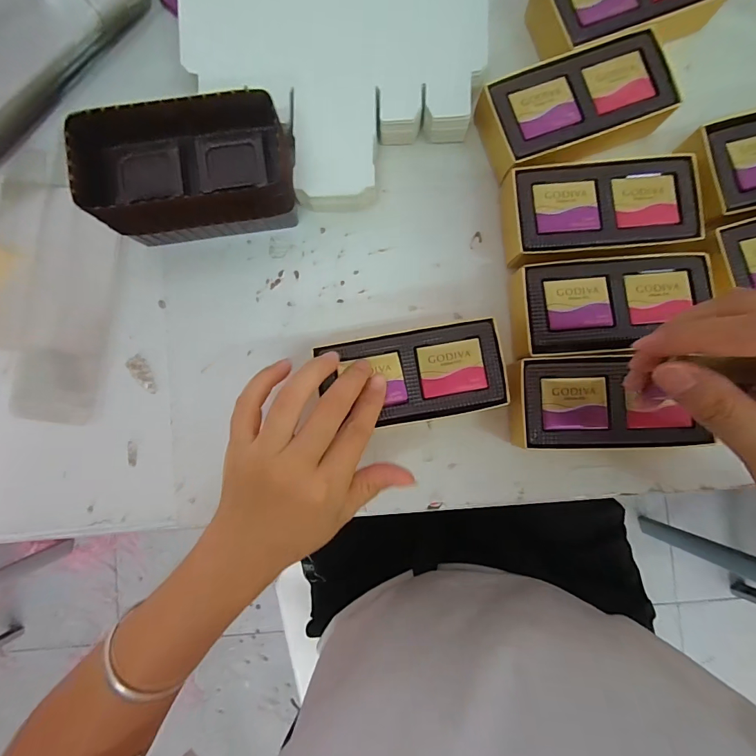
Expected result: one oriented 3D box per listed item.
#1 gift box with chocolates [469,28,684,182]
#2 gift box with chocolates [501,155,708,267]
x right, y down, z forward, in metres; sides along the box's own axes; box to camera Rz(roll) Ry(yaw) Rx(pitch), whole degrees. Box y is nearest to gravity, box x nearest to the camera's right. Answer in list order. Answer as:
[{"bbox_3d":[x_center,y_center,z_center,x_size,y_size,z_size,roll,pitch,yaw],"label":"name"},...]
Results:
[{"bbox_3d":[0.127,-0.174,0.266,0.121,0.029,0.065,-21,87,-1],"label":"gift box with chocolates"},{"bbox_3d":[0.140,-0.107,0.263,0.121,0.030,0.058,-9,87,0],"label":"gift box with chocolates"}]

